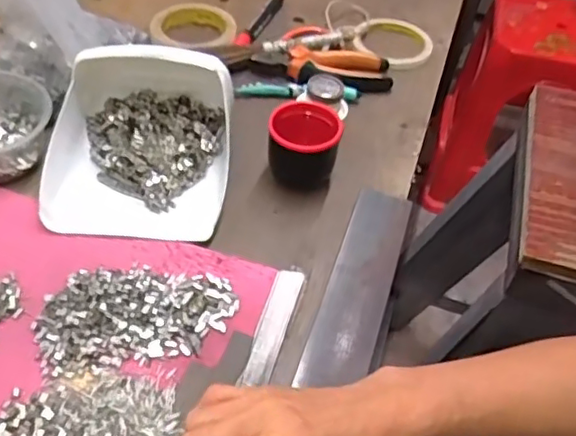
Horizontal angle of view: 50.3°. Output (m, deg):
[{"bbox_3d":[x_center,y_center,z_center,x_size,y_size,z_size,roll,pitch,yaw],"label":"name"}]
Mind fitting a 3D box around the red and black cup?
[{"bbox_3d":[0.015,-0.068,0.568,0.062,0.053,0.067,3,48,-3],"label":"red and black cup"}]

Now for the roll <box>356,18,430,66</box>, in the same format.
[{"bbox_3d":[0.129,-0.213,0.750,0.092,0.018,0.103,17,49,9],"label":"roll"}]

